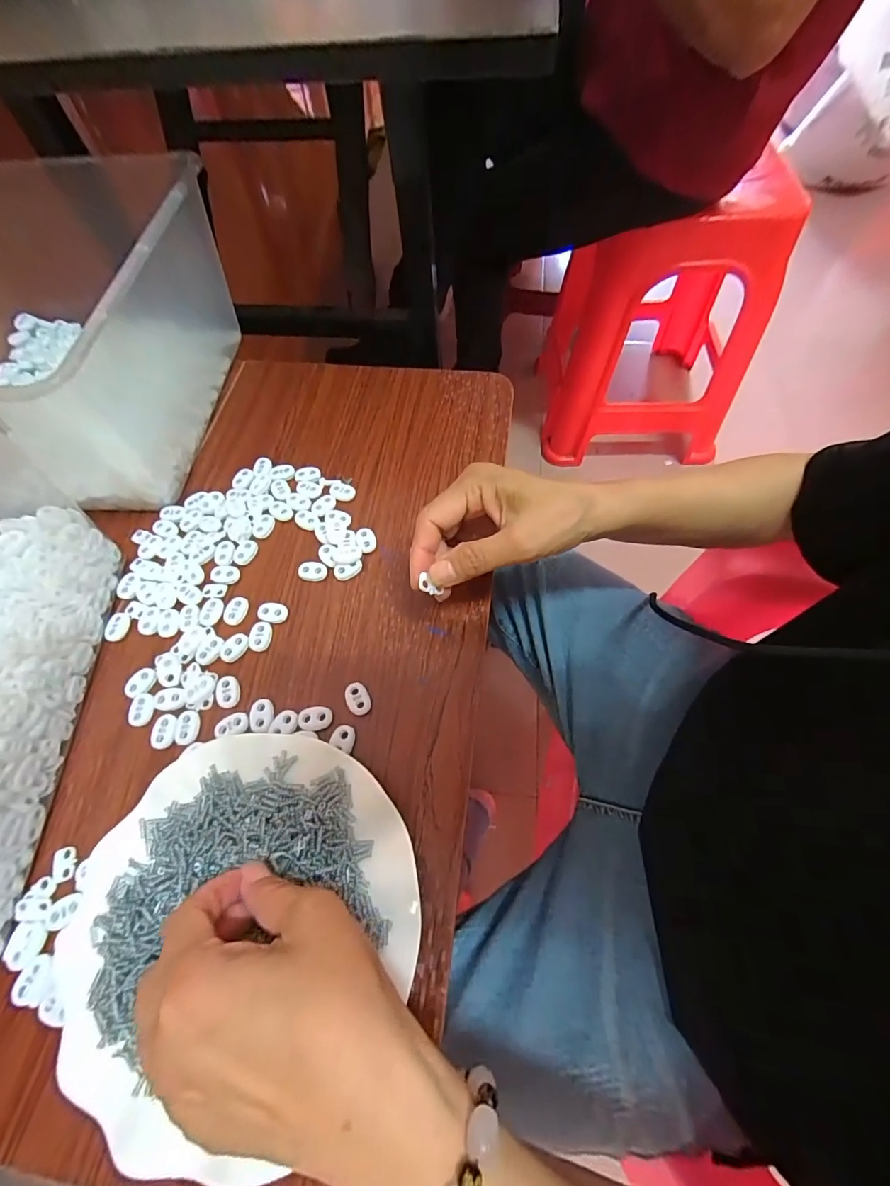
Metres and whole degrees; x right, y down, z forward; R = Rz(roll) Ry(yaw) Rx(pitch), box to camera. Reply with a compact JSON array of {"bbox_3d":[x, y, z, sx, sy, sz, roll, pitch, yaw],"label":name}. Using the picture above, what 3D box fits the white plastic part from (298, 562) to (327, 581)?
[{"bbox_3d":[-0.104,-0.017,0.353,0.022,0.007,0.015,6,65,5],"label":"white plastic part"}]

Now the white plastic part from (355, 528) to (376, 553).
[{"bbox_3d":[-0.064,-0.043,0.363,0.014,0.006,0.021,-20,66,-8],"label":"white plastic part"}]

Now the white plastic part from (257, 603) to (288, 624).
[{"bbox_3d":[-0.131,0.015,0.339,0.022,0.006,0.015,7,65,5],"label":"white plastic part"}]

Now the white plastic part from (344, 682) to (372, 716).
[{"bbox_3d":[-0.060,0.072,0.307,0.015,0.004,0.023,-22,66,-9],"label":"white plastic part"}]

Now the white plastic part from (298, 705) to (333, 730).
[{"bbox_3d":[-0.088,0.084,0.301,0.022,0.004,0.015,-1,64,1],"label":"white plastic part"}]

